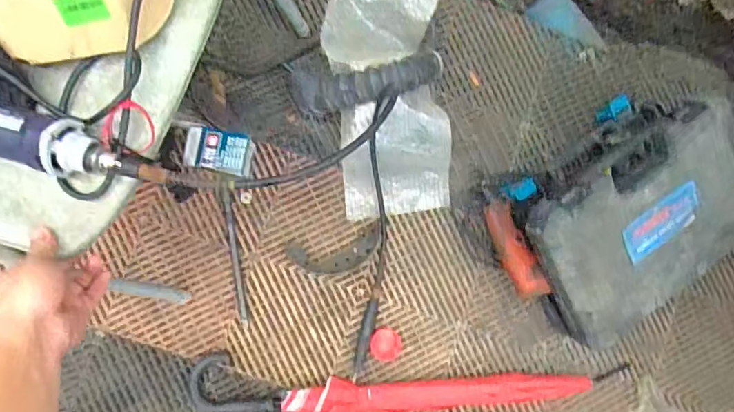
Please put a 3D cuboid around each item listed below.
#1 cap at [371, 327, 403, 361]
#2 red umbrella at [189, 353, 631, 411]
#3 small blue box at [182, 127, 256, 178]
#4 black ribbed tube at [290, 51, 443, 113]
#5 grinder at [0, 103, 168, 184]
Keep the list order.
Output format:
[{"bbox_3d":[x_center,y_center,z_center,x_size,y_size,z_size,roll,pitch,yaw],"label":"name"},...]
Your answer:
[{"bbox_3d":[0.035,0.250,0.923,0.057,0.012,0.058,-2,87,-6],"label":"cap"},{"bbox_3d":[0.095,0.333,0.914,0.800,0.044,0.112,3,86,-6],"label":"red umbrella"},{"bbox_3d":[-0.254,-0.092,0.877,0.106,0.070,0.068,11,86,-5],"label":"small blue box"},{"bbox_3d":[-0.002,-0.200,0.813,0.241,0.055,0.073,-10,88,8],"label":"black ribbed tube"},{"bbox_3d":[-0.363,-0.072,0.516,0.313,0.065,0.056,12,85,-3],"label":"grinder"}]

